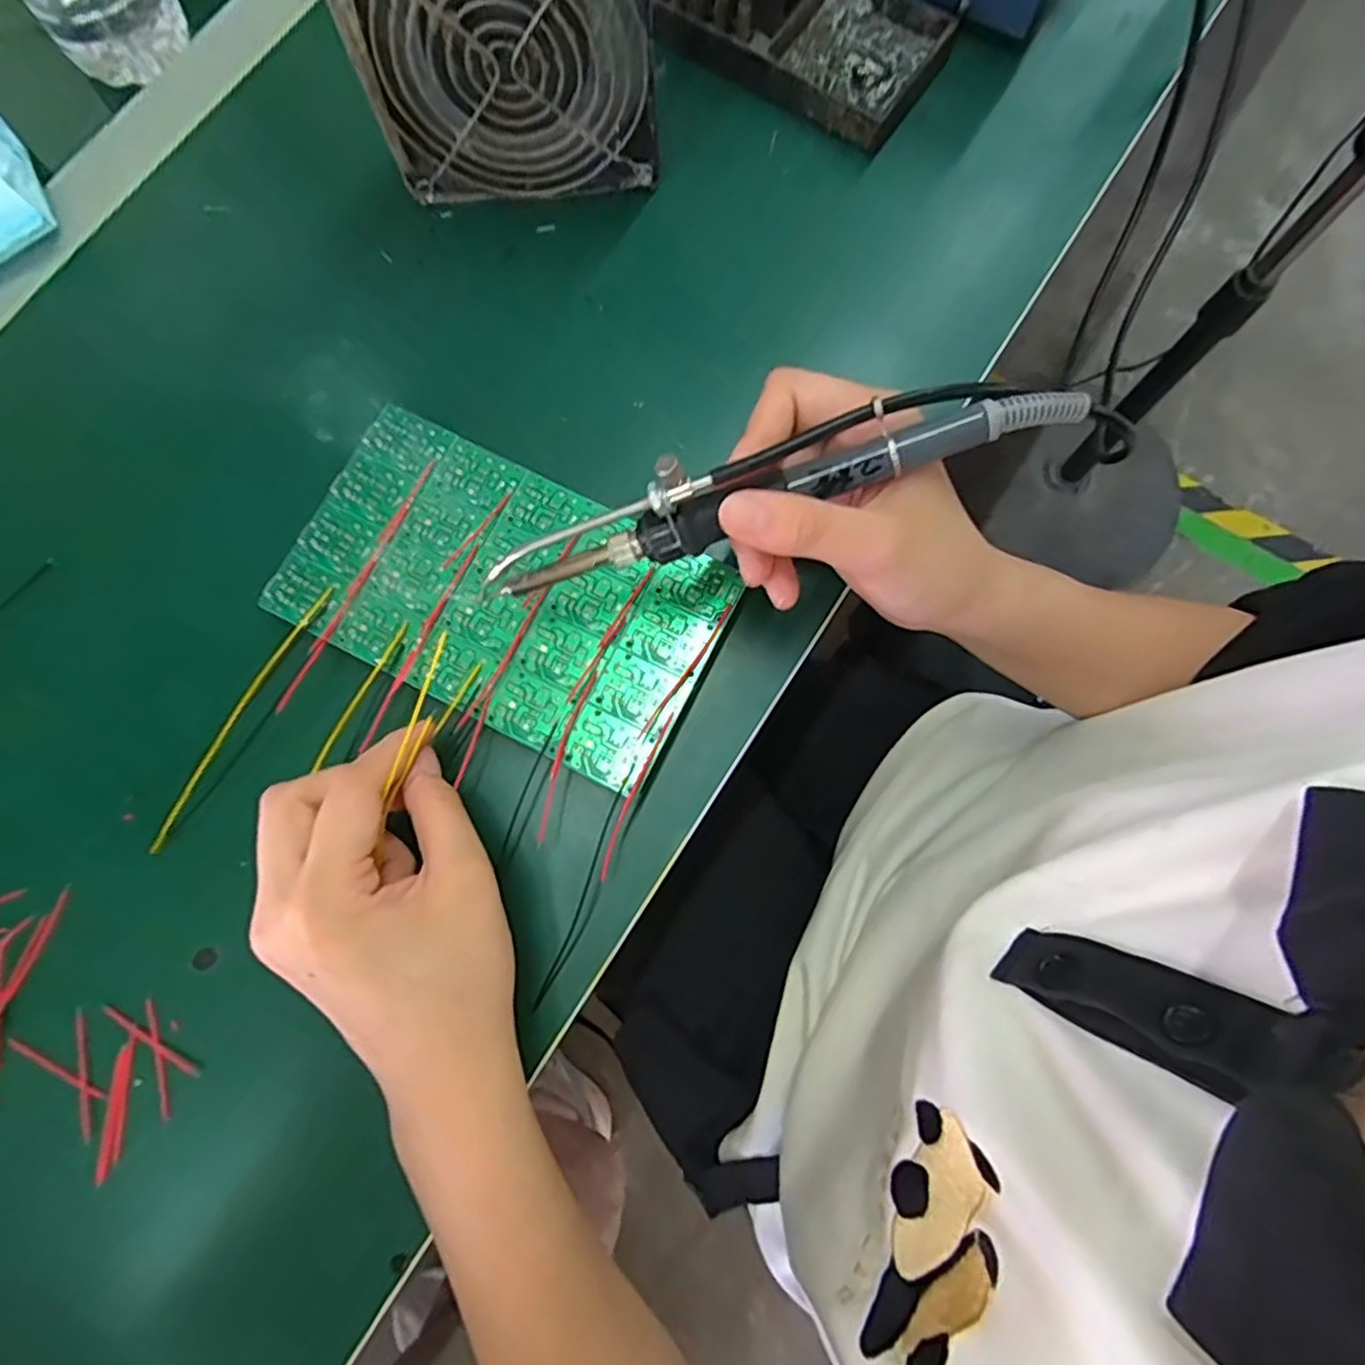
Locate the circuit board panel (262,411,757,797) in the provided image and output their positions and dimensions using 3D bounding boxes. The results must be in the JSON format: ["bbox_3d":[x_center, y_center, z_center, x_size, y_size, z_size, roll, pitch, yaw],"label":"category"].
[{"bbox_3d":[-0.073,-0.038,0.287,0.172,0.004,0.100,27,80,6],"label":"circuit board panel"}]

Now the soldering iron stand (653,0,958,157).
[{"bbox_3d":[0.058,-0.337,0.327,0.143,0.069,0.080,34,80,8],"label":"soldering iron stand"}]

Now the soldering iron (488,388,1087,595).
[{"bbox_3d":[0.028,-0.066,0.228,0.195,0.032,0.022,-16,78,8],"label":"soldering iron"}]

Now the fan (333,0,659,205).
[{"bbox_3d":[-0.069,-0.265,0.285,0.123,0.122,0.039,-5,77,0],"label":"fan"}]

